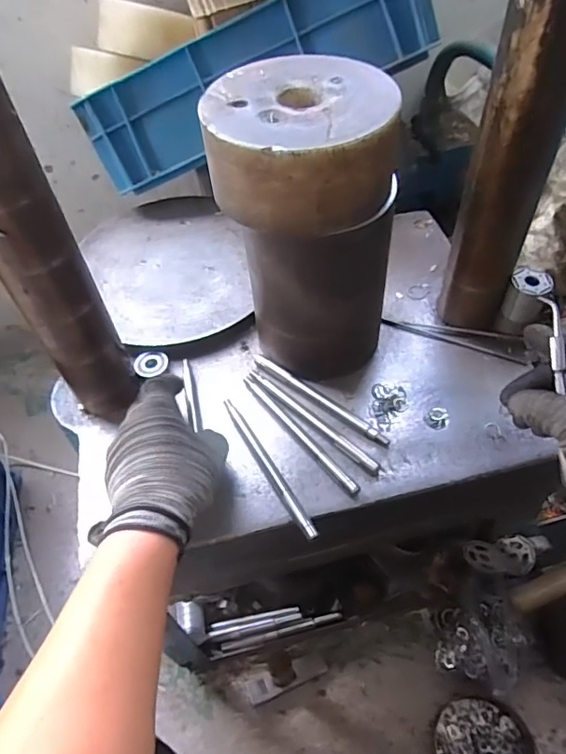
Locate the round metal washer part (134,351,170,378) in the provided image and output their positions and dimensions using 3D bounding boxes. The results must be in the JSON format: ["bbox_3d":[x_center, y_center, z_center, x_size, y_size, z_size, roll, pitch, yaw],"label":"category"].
[{"bbox_3d":[-0.139,-0.014,0.562,0.035,0.008,0.029,-15,53,-7],"label":"round metal washer part"}]

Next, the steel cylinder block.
[{"bbox_3d":[0.025,-0.126,0.487,0.145,0.251,0.137,-6,52,0],"label":"steel cylinder block"}]

